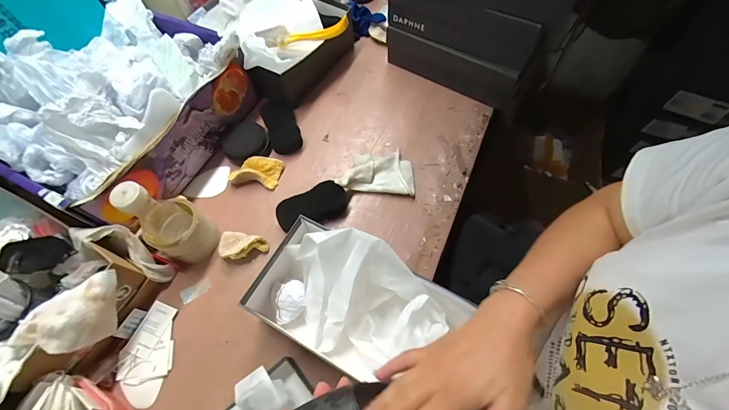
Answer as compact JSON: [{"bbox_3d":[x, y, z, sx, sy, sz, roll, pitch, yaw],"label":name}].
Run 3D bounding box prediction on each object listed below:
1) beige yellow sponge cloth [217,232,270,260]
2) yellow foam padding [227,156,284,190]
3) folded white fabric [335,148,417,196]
[{"bbox_3d":[-0.215,0.072,0.556,0.087,0.025,0.049,10,64,8],"label":"beige yellow sponge cloth"},{"bbox_3d":[-0.212,-0.063,0.621,0.098,0.037,0.052,-4,63,1],"label":"yellow foam padding"},{"bbox_3d":[0.026,-0.069,0.618,0.143,0.034,0.097,4,63,5],"label":"folded white fabric"}]

